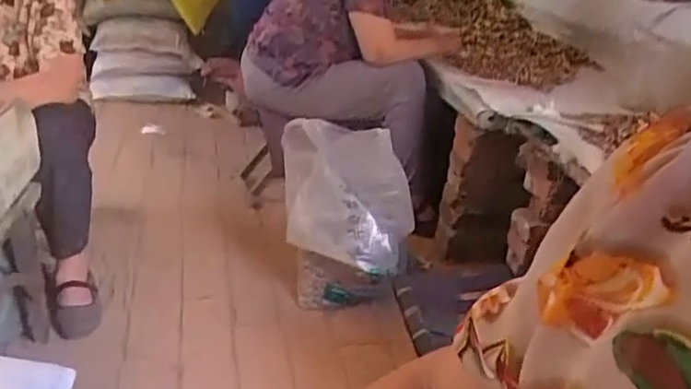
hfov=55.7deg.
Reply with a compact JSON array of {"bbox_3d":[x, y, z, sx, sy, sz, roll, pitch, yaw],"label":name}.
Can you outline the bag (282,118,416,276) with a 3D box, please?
[{"bbox_3d":[0.003,0.001,1.567,0.332,0.308,0.201,6,23,-1],"label":"bag"}]

